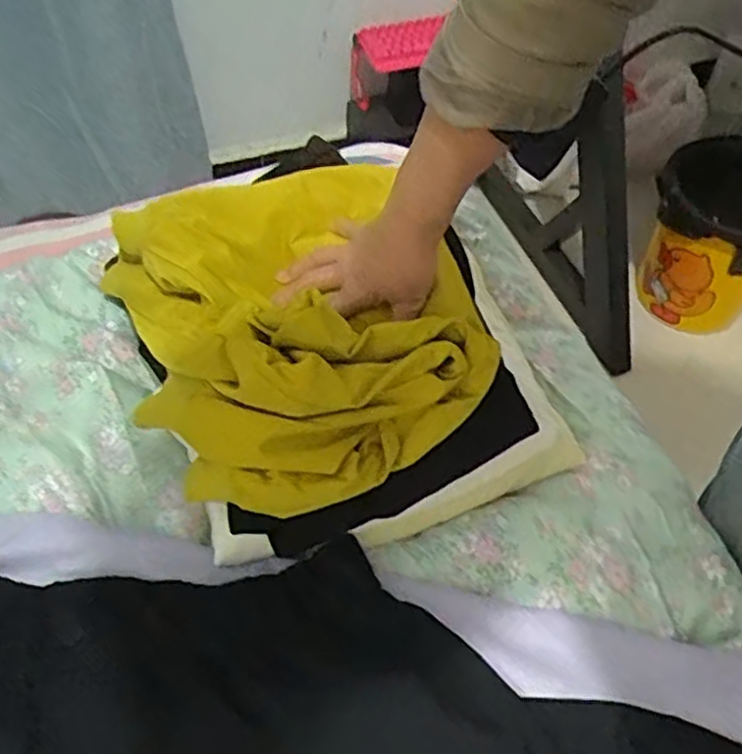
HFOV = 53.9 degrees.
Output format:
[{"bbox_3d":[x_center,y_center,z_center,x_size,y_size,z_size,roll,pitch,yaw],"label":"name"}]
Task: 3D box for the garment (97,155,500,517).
[{"bbox_3d":[-0.061,-0.062,0.546,0.236,0.086,0.304,-17,56,-15],"label":"garment"}]

